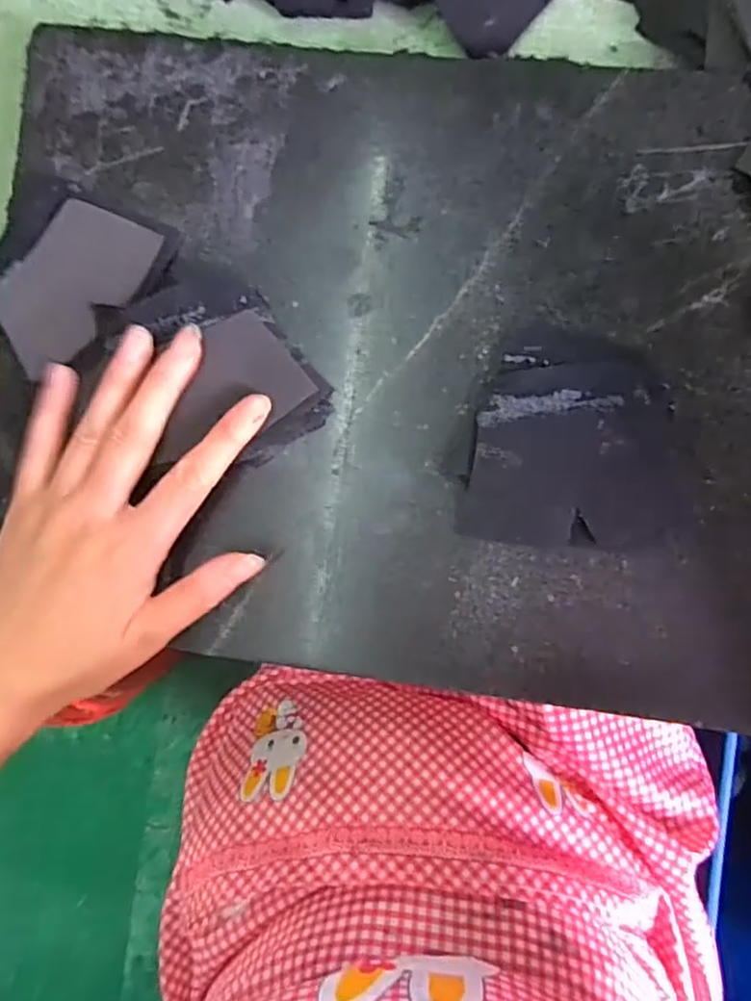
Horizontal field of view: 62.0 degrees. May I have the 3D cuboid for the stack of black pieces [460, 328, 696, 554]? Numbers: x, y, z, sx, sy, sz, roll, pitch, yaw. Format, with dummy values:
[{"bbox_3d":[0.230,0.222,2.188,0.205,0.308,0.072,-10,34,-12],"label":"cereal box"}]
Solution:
[{"bbox_3d":[0.095,-0.027,0.286,0.100,0.008,0.096,7,89,4],"label":"stack of black pieces"}]

